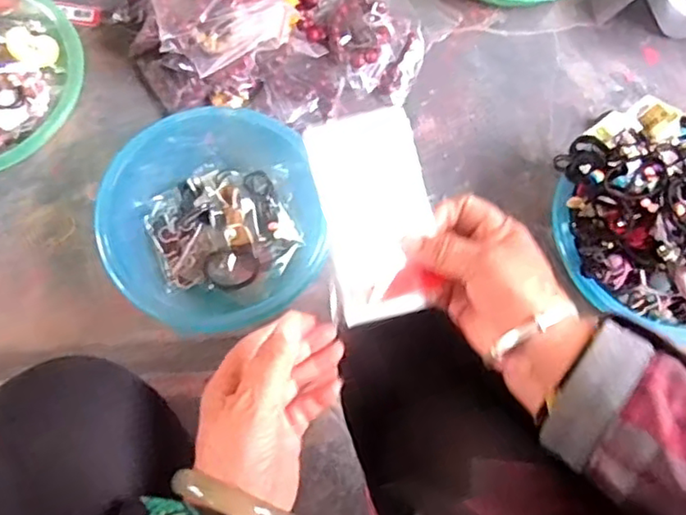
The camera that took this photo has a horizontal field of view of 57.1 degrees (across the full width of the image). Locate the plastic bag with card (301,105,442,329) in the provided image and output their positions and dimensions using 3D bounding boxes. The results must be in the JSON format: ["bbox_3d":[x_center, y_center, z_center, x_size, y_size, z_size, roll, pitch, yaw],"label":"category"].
[{"bbox_3d":[0.023,-0.027,0.402,0.069,0.005,0.128,-14,92,-8],"label":"plastic bag with card"}]

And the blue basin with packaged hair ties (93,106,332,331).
[{"bbox_3d":[-0.129,-0.043,0.638,0.208,0.073,0.216,1,71,-2],"label":"blue basin with packaged hair ties"}]

